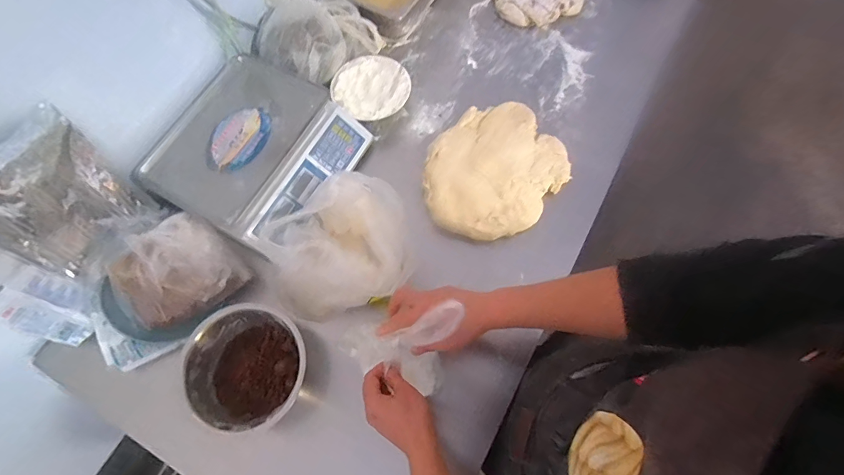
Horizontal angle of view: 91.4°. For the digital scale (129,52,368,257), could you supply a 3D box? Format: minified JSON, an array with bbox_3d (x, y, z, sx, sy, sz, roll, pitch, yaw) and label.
[{"bbox_3d":[-0.342,-0.176,0.818,0.342,0.098,0.330,27,73,11],"label":"digital scale"}]

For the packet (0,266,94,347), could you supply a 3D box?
[{"bbox_3d":[-0.647,0.124,0.720,0.108,0.143,0.022,-52,32,-4],"label":"packet"}]

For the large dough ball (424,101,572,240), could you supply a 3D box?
[{"bbox_3d":[0.148,-0.140,0.843,0.259,0.064,0.314,36,75,14],"label":"large dough ball"}]

